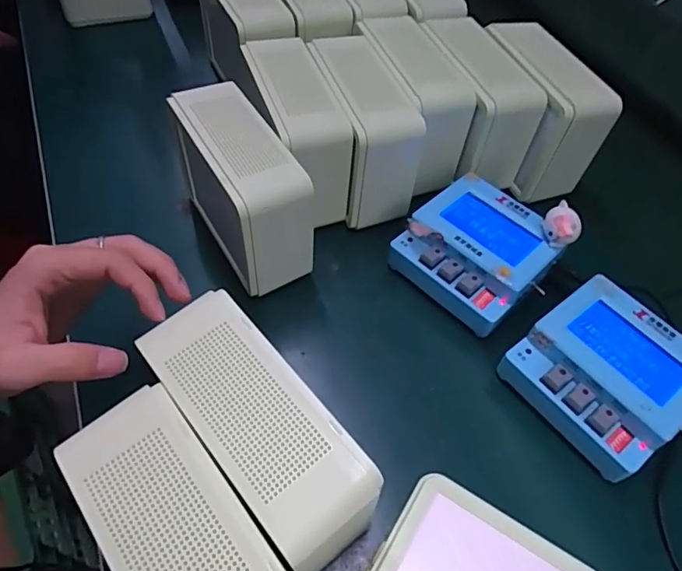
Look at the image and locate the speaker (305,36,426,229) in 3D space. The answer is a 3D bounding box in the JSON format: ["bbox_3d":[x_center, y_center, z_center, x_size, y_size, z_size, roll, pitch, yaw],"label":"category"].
[{"bbox_3d":[0.015,-0.136,0.443,0.056,0.098,0.133,-15,56,-14],"label":"speaker"}]

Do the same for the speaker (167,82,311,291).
[{"bbox_3d":[-0.076,-0.073,0.399,0.057,0.113,0.132,-24,58,-20],"label":"speaker"}]

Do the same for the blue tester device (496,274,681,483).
[{"bbox_3d":[0.179,0.061,0.351,0.101,0.051,0.106,-30,61,-23],"label":"blue tester device"}]

